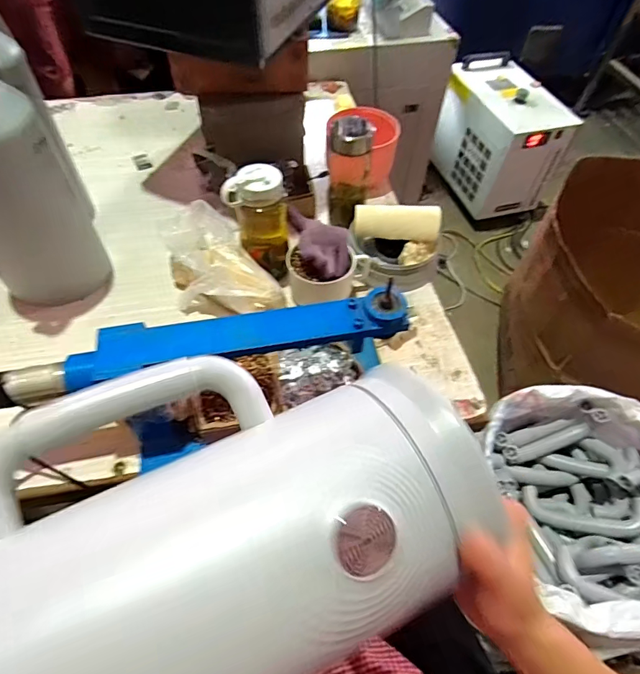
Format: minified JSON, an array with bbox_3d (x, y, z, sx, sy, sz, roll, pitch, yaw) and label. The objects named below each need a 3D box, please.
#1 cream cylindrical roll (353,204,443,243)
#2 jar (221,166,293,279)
[{"bbox_3d":[0.133,-0.198,0.760,0.146,0.050,0.052,9,56,5],"label":"cream cylindrical roll"},{"bbox_3d":[-0.097,-0.177,0.706,0.093,0.171,0.082,-2,56,-3],"label":"jar"}]

